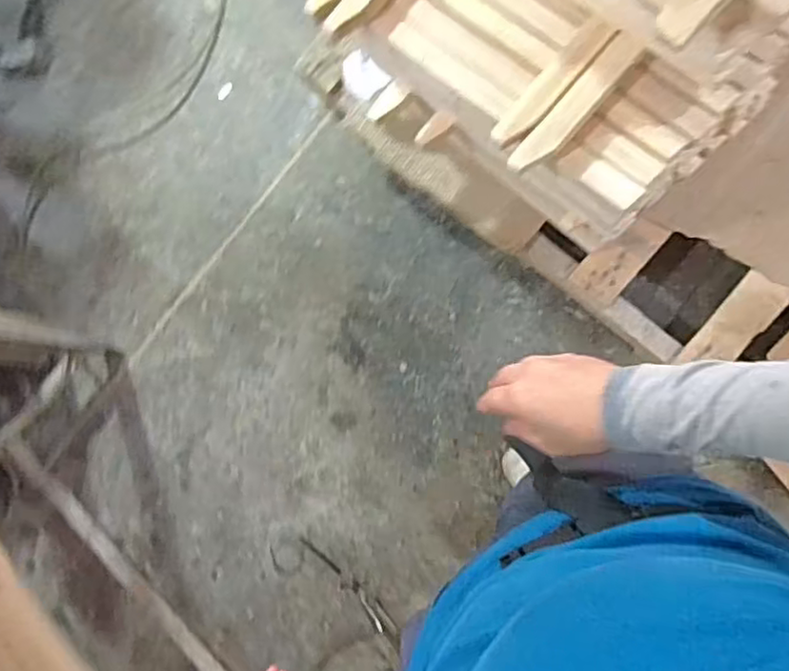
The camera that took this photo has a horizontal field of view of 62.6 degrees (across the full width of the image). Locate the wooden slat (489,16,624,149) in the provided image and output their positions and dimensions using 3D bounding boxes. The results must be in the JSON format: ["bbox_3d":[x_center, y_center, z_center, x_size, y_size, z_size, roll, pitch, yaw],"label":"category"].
[{"bbox_3d":[0.191,-0.308,0.790,0.187,0.009,0.039,-45,70,8],"label":"wooden slat"}]

